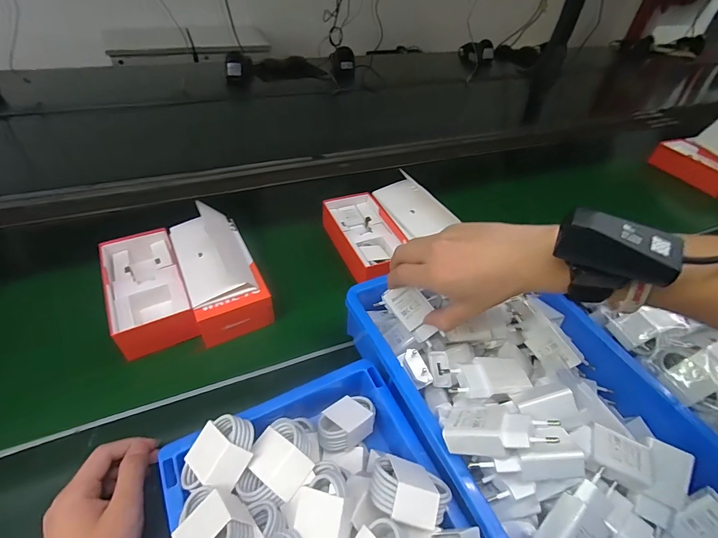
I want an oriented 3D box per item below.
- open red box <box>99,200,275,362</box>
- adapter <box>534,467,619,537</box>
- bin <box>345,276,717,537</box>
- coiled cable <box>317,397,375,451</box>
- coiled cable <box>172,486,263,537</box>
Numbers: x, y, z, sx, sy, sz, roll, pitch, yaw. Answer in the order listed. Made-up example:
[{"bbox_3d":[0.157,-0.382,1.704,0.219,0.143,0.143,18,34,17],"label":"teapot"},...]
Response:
[{"bbox_3d":[-0.239,0.000,0.490,0.178,0.086,0.207,-20,49,-23],"label":"open red box"},{"bbox_3d":[0.175,0.198,0.287,0.077,0.021,0.037,-38,87,-16],"label":"adapter"},{"bbox_3d":[0.171,0.124,0.359,0.244,0.101,0.371,-17,48,-21],"label":"bin"},{"bbox_3d":[-0.011,0.150,0.362,0.061,0.024,0.042,-31,54,-31],"label":"coiled cable"},{"bbox_3d":[-0.104,0.189,0.265,0.043,0.029,0.064,-45,30,-26],"label":"coiled cable"}]

